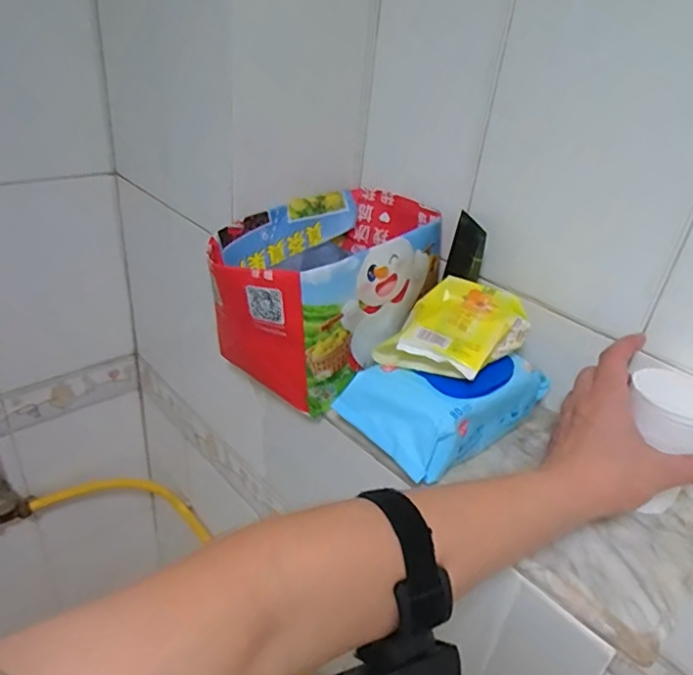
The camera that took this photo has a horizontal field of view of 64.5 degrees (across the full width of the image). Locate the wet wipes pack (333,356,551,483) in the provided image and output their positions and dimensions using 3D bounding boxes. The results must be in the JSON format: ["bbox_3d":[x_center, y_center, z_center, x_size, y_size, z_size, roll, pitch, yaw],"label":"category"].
[{"bbox_3d":[0.092,0.048,0.495,0.185,0.059,0.106,-21,41,-37],"label":"wet wipes pack"}]

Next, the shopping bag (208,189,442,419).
[{"bbox_3d":[-0.019,-0.053,0.577,0.174,0.145,0.246,25,36,27],"label":"shopping bag"}]

